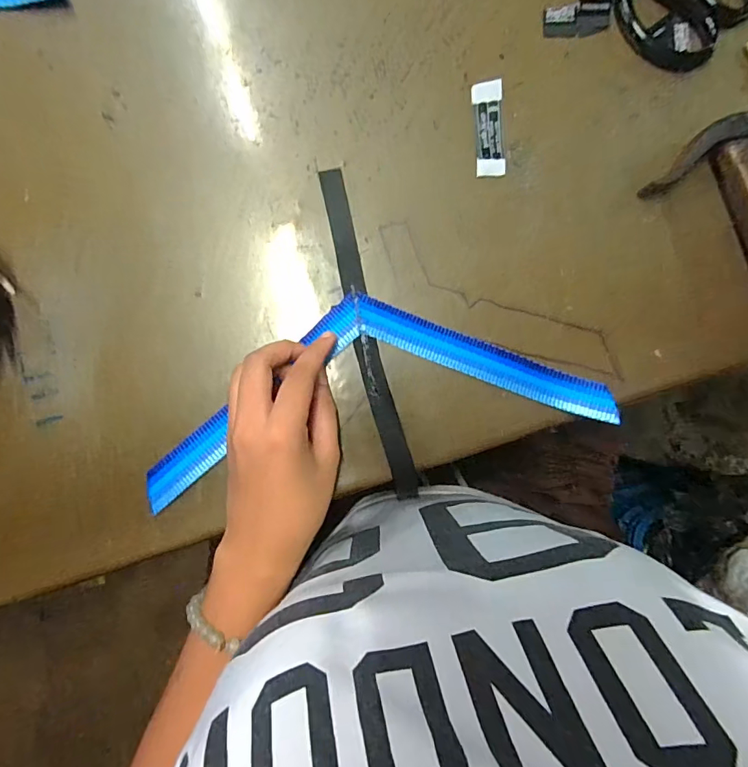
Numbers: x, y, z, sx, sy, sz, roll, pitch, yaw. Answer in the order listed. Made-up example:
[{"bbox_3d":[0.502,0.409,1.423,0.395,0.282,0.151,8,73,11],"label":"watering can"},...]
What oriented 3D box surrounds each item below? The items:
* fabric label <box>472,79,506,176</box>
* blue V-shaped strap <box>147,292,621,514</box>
[{"bbox_3d":[0.081,-0.176,0.325,0.021,0.010,0.062,-4,89,-5],"label":"fabric label"},{"bbox_3d":[-0.001,-0.002,0.313,0.308,0.017,0.110,-12,90,-4],"label":"blue V-shaped strap"}]

